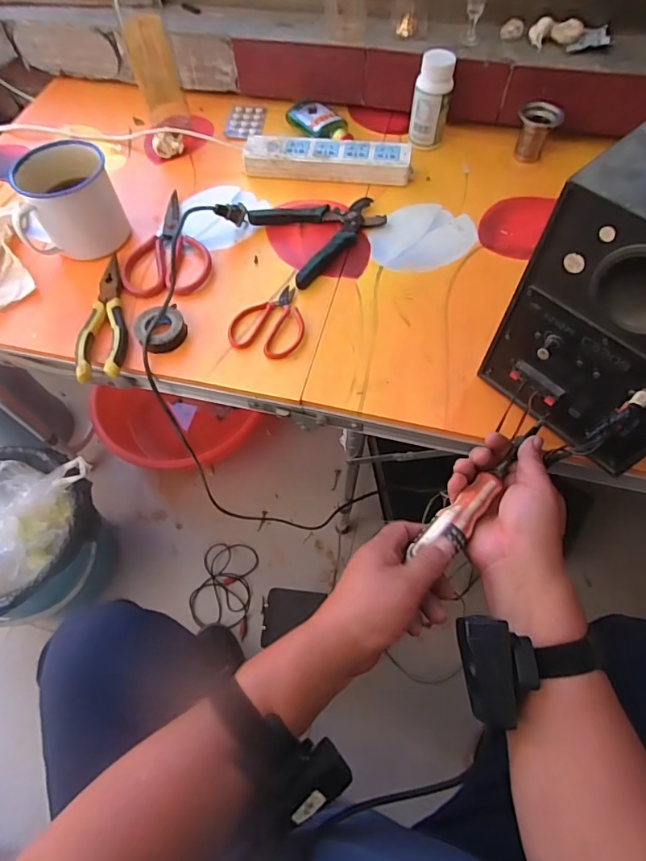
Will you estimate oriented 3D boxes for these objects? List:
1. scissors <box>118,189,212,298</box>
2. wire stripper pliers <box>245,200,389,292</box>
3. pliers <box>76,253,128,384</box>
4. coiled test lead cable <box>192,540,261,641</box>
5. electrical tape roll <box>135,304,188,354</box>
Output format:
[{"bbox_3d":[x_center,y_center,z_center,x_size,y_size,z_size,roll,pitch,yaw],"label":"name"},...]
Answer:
[{"bbox_3d":[-0.200,-0.245,0.611,0.105,0.006,0.185,-5,62,-1],"label":"scissors"},{"bbox_3d":[0.004,-0.263,0.609,0.155,0.018,0.135,-29,65,-13],"label":"wire stripper pliers"},{"bbox_3d":[-0.257,-0.131,0.549,0.051,0.018,0.177,-13,62,-5],"label":"pliers"},{"bbox_3d":[-0.198,0.310,0.936,0.123,0.018,0.170,5,62,5],"label":"coiled test lead cable"},{"bbox_3d":[-0.183,-0.116,0.536,0.052,0.022,0.054,-1,62,2],"label":"electrical tape roll"}]

